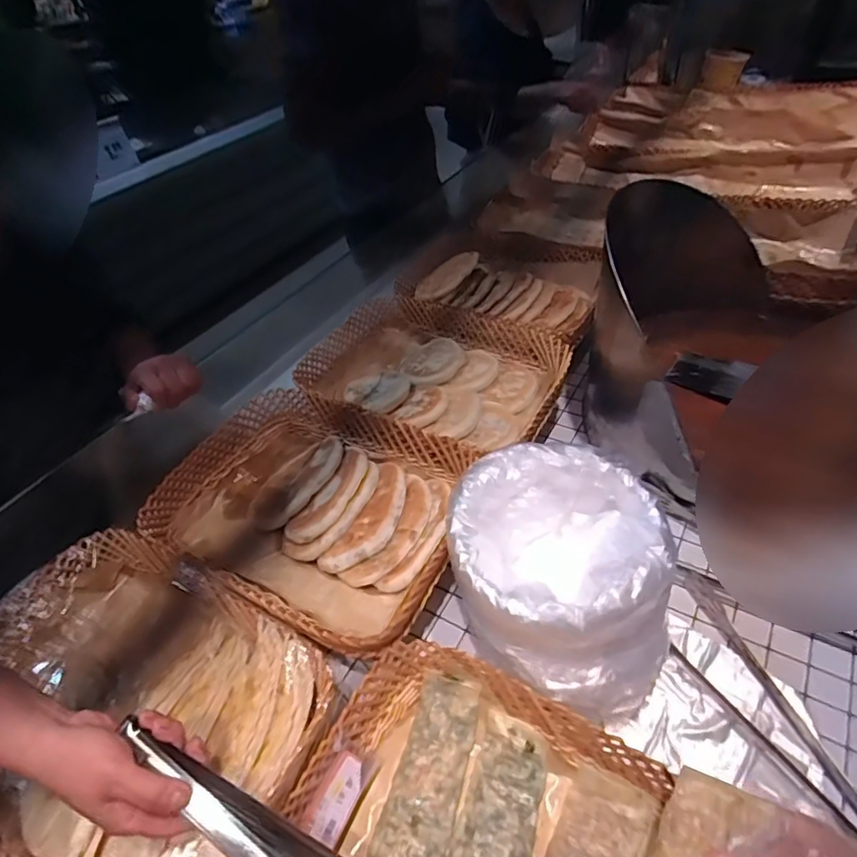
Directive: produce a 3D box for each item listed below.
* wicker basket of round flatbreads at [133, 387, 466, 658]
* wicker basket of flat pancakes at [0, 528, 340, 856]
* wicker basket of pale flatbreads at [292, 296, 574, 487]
[{"bbox_3d":[-0.157,0.114,0.732,0.417,0.083,0.293,19,50,27],"label":"wicker basket of round flatbreads"},{"bbox_3d":[-0.315,0.296,0.546,0.400,0.089,0.298,18,50,26],"label":"wicker basket of flat pancakes"},{"bbox_3d":[-0.001,-0.082,0.910,0.424,0.076,0.337,18,50,26],"label":"wicker basket of pale flatbreads"}]

